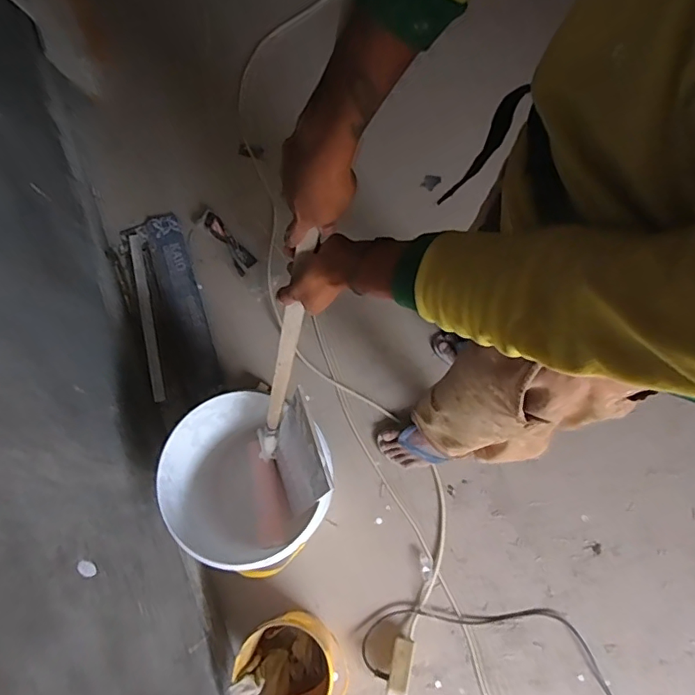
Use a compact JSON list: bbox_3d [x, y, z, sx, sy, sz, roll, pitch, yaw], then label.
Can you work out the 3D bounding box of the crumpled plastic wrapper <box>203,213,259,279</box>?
[{"bbox_3d":[-0.331,-0.292,1.417,0.058,0.020,0.196,-39,88,-11],"label":"crumpled plastic wrapper"}]

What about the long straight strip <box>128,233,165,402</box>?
[{"bbox_3d":[-0.539,-0.090,1.368,0.029,0.013,0.490,-15,71,-4],"label":"long straight strip"}]

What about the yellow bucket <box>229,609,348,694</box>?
[{"bbox_3d":[-0.116,0.641,1.028,0.189,0.170,0.184,0,71,1],"label":"yellow bucket"}]

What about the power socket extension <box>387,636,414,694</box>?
[{"bbox_3d":[0.108,0.660,1.058,0.043,0.030,0.111,12,47,5],"label":"power socket extension"}]

